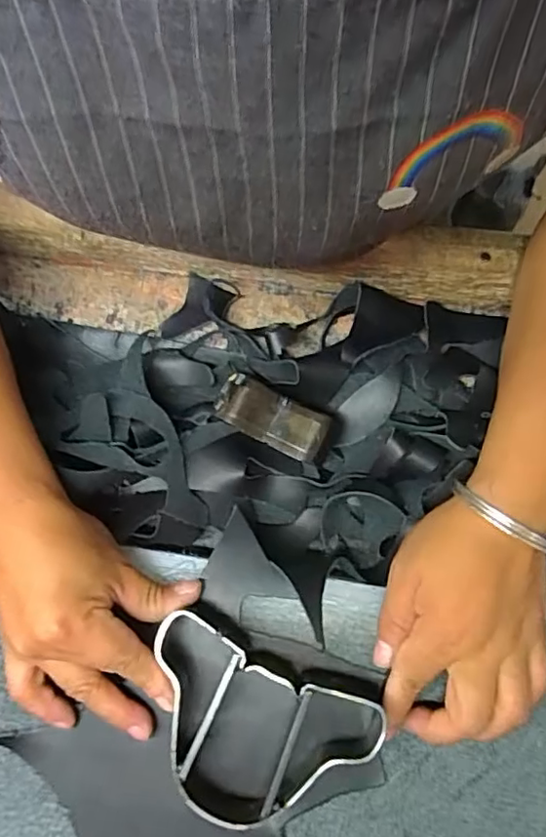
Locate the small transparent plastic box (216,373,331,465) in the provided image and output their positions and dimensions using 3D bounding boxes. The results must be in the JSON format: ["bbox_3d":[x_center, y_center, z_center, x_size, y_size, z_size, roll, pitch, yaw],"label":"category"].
[{"bbox_3d":[0.001,0.001,0.384,0.075,0.024,0.033,25,82,6],"label":"small transparent plastic box"}]

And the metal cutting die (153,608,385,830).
[{"bbox_3d":[-0.015,0.176,0.335,0.132,0.039,0.096,24,80,5],"label":"metal cutting die"}]

